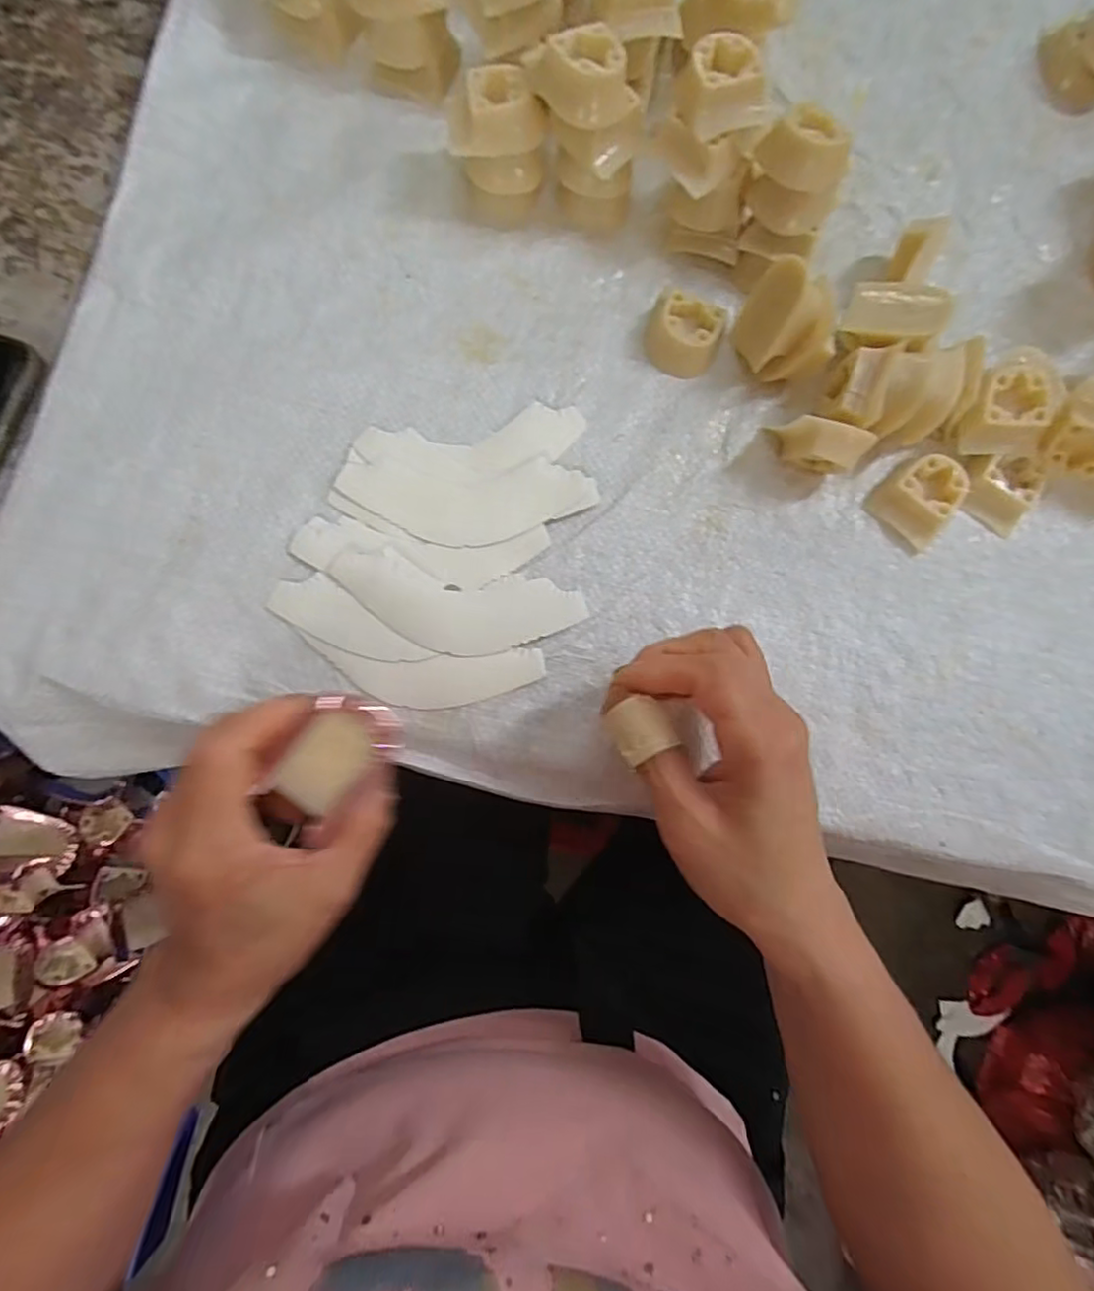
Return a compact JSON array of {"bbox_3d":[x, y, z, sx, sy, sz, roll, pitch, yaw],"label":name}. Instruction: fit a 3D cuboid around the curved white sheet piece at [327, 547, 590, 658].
[{"bbox_3d":[-0.042,-0.017,0.293,0.116,0.004,0.041,10,82,-4],"label":"curved white sheet piece"}]

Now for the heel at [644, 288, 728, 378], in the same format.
[{"bbox_3d":[0.071,-0.160,0.320,0.037,0.016,0.036,18,81,-3],"label":"heel"}]

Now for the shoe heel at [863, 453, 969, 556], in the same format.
[{"bbox_3d":[0.192,-0.075,0.318,0.038,0.020,0.038,45,81,1],"label":"shoe heel"}]

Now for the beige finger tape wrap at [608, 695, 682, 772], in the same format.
[{"bbox_3d":[0.036,0.032,0.238,0.020,0.014,0.022,-28,86,-9],"label":"beige finger tape wrap"}]

